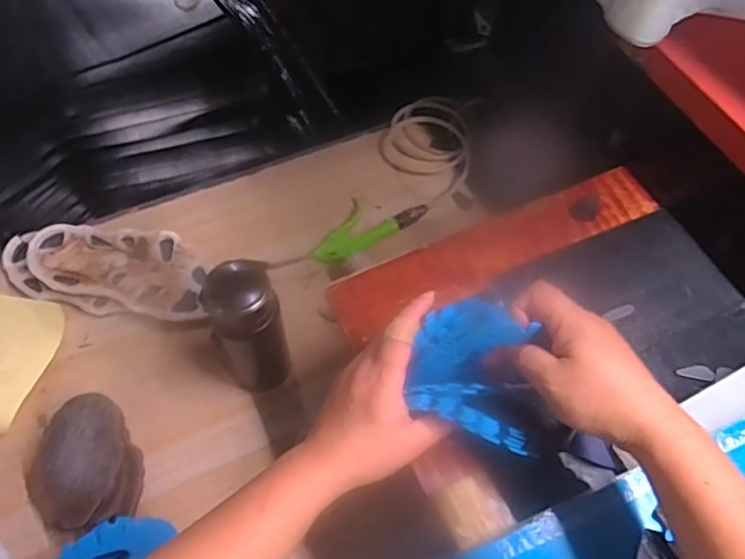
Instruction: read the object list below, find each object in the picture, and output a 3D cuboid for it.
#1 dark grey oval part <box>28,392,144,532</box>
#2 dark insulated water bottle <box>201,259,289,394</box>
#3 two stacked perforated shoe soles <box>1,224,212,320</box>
[{"bbox_3d":[-0.308,0.204,0.623,0.095,0.074,0.131,1,61,-3],"label":"dark grey oval part"},{"bbox_3d":[-0.139,0.060,0.635,0.073,0.208,0.070,1,61,-3],"label":"dark insulated water bottle"},{"bbox_3d":[-0.357,-0.015,0.750,0.287,0.037,0.117,10,61,2],"label":"two stacked perforated shoe soles"}]

